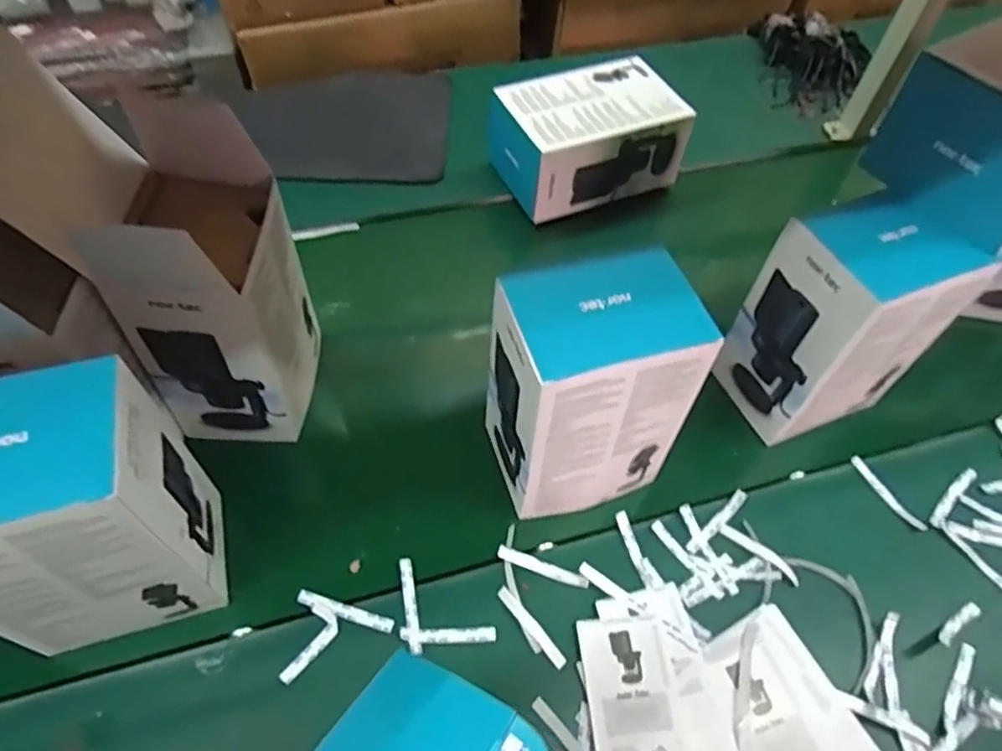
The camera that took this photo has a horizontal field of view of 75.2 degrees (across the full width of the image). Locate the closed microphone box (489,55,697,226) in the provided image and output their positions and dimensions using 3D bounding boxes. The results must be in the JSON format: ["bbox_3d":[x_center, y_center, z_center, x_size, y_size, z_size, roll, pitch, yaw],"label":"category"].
[{"bbox_3d":[0.117,-0.326,0.909,0.232,0.129,0.148,-17,57,-16],"label":"closed microphone box"}]

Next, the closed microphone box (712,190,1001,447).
[{"bbox_3d":[0.339,-0.056,0.663,0.149,0.222,0.131,-21,59,-19],"label":"closed microphone box"}]

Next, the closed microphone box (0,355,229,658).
[{"bbox_3d":[-0.327,0.113,0.501,0.156,0.246,0.108,-14,57,-14],"label":"closed microphone box"}]

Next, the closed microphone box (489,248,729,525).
[{"bbox_3d":[0.078,0.016,0.593,0.146,0.234,0.118,-14,57,-15],"label":"closed microphone box"}]

